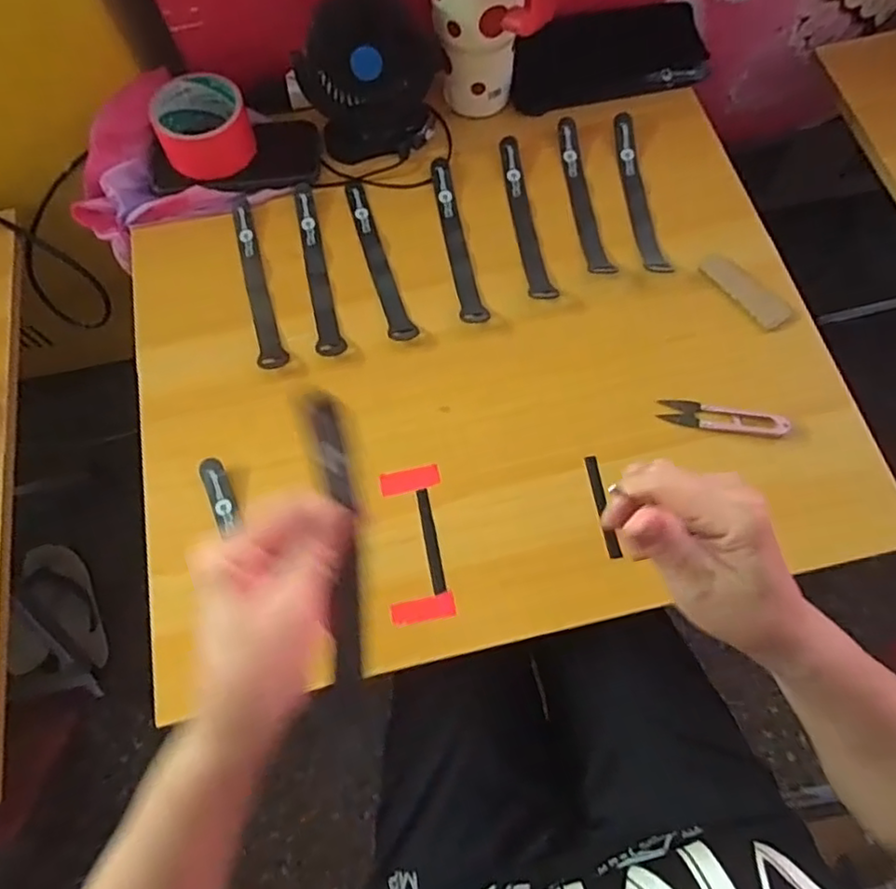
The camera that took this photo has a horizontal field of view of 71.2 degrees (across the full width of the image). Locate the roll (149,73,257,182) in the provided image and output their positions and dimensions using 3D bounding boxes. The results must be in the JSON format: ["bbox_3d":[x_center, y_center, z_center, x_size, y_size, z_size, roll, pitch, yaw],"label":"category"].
[{"bbox_3d":[-0.233,-0.304,0.603,0.086,0.051,0.086,-21,70,-5],"label":"roll"}]

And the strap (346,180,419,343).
[{"bbox_3d":[-0.068,-0.176,0.592,0.024,0.004,0.190,-19,69,-5],"label":"strap"}]

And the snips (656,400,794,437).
[{"bbox_3d":[0.227,-0.023,0.514,0.100,0.009,0.023,9,70,5],"label":"snips"}]

